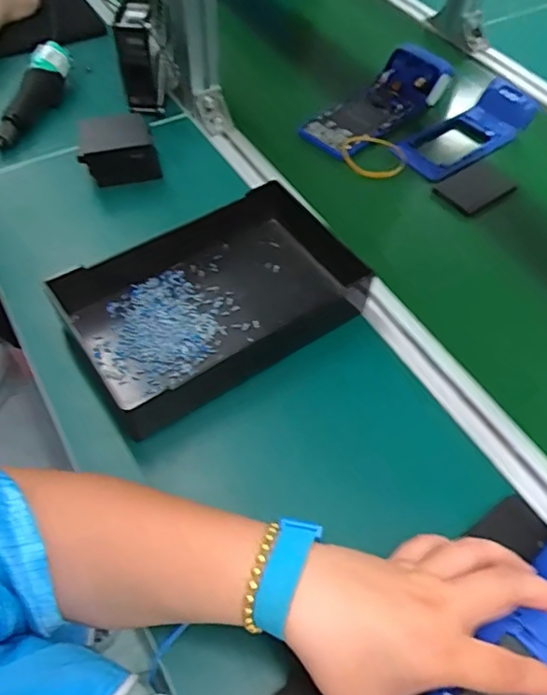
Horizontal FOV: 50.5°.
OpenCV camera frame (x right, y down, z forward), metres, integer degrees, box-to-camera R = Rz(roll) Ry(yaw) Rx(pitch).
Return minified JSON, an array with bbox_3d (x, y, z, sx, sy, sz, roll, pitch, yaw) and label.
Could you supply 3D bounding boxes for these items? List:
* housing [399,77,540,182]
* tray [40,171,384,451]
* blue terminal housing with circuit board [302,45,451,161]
[{"bbox_3d":[0.250,-0.283,0.745,0.197,0.044,0.085,-34,62,-23],"label":"housing"},{"bbox_3d":[-0.043,-0.048,0.541,0.272,0.051,0.163,-29,60,-21],"label":"tray"},{"bbox_3d":[0.127,-0.319,0.752,0.229,0.067,0.081,-37,63,-25],"label":"blue terminal housing with circuit board"}]

